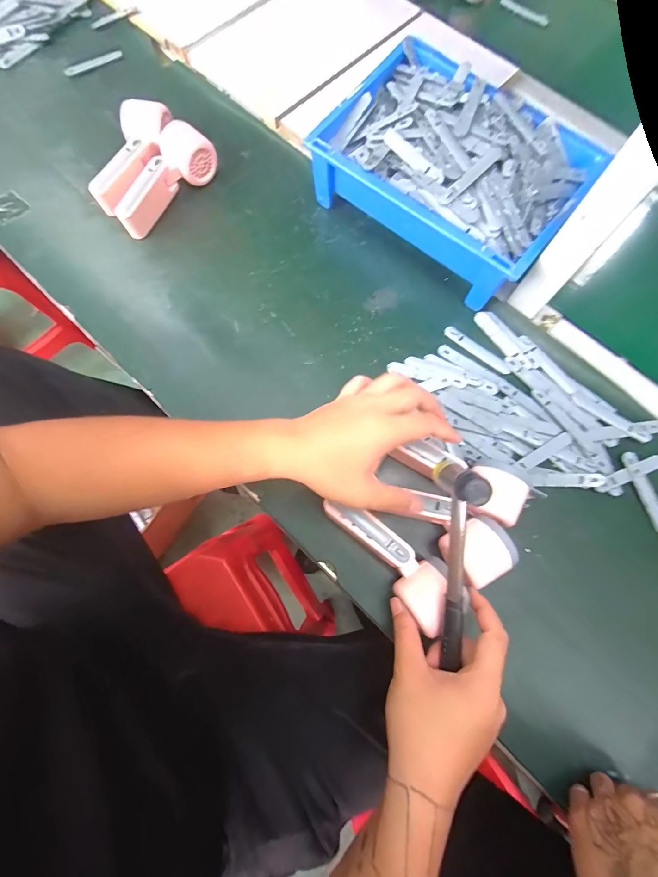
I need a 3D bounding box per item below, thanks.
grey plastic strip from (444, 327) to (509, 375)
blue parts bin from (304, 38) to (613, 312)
[{"bbox_3d":[0.187,-0.111,0.452,0.092,0.004,0.017,39,77,9],"label":"grey plastic strip"},{"bbox_3d":[0.146,-0.331,0.455,0.301,0.096,0.212,37,76,8],"label":"blue parts bin"}]

